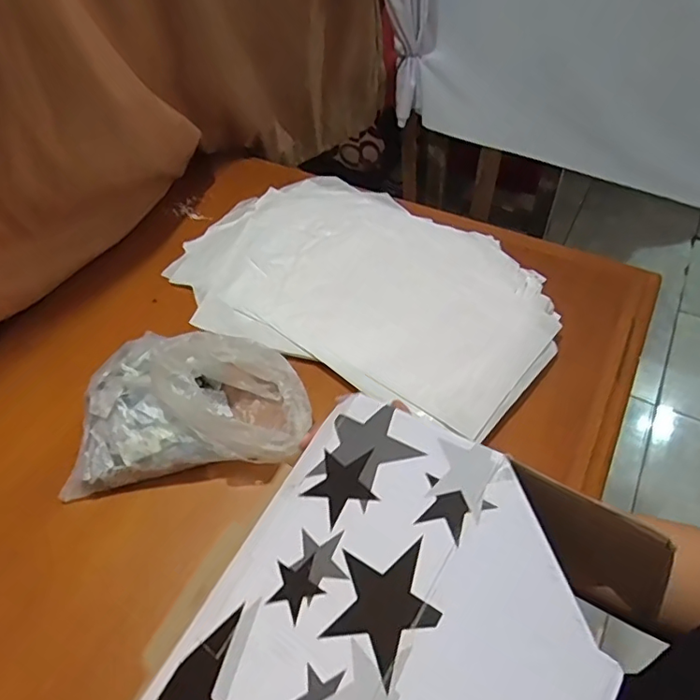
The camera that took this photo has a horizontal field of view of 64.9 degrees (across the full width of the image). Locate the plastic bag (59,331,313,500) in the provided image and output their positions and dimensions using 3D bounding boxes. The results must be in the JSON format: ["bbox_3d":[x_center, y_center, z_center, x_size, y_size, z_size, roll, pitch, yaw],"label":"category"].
[{"bbox_3d":[-0.180,0.046,0.612,0.262,0.111,0.174,-5,51,-1],"label":"plastic bag"}]

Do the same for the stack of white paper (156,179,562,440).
[{"bbox_3d":[0.017,-0.098,0.758,0.515,0.027,0.343,31,59,24],"label":"stack of white paper"}]

